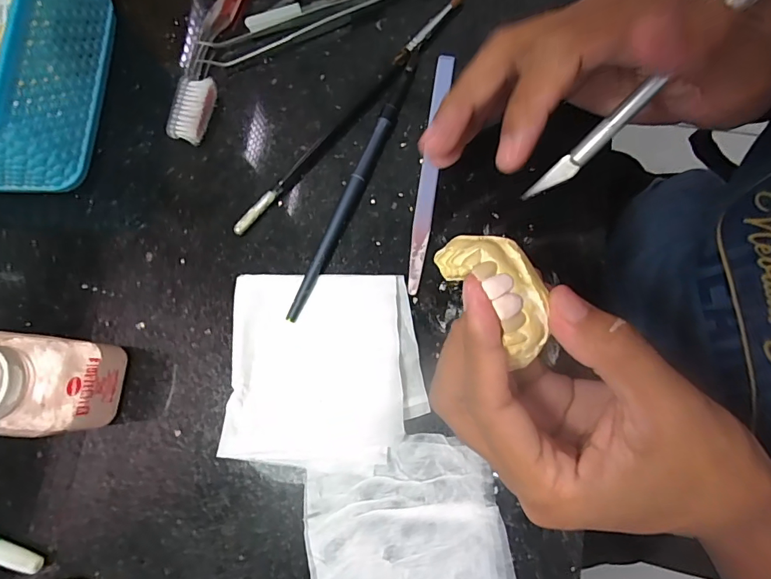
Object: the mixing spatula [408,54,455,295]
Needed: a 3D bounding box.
[{"bbox_3d":[0.024,-0.066,0.243,0.009,0.005,0.137,8,79,4],"label":"mixing spatula"}]

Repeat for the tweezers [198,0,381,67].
[{"bbox_3d":[-0.040,-0.161,0.260,0.139,0.009,0.017,-22,79,-3],"label":"tweezers"}]

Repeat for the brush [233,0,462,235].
[{"bbox_3d":[-0.018,-0.101,0.251,0.007,0.008,0.186,41,83,9],"label":"brush"}]

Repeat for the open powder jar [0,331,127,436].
[{"bbox_3d":[-0.166,0.040,0.194,0.066,0.074,0.041,2,79,2],"label":"open powder jar"}]

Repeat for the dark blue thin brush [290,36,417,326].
[{"bbox_3d":[-0.015,-0.060,0.242,0.010,0.009,0.164,24,80,6],"label":"dark blue thin brush"}]

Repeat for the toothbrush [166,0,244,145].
[{"bbox_3d":[-0.093,-0.169,0.263,0.021,0.014,0.177,13,79,4],"label":"toothbrush"}]

